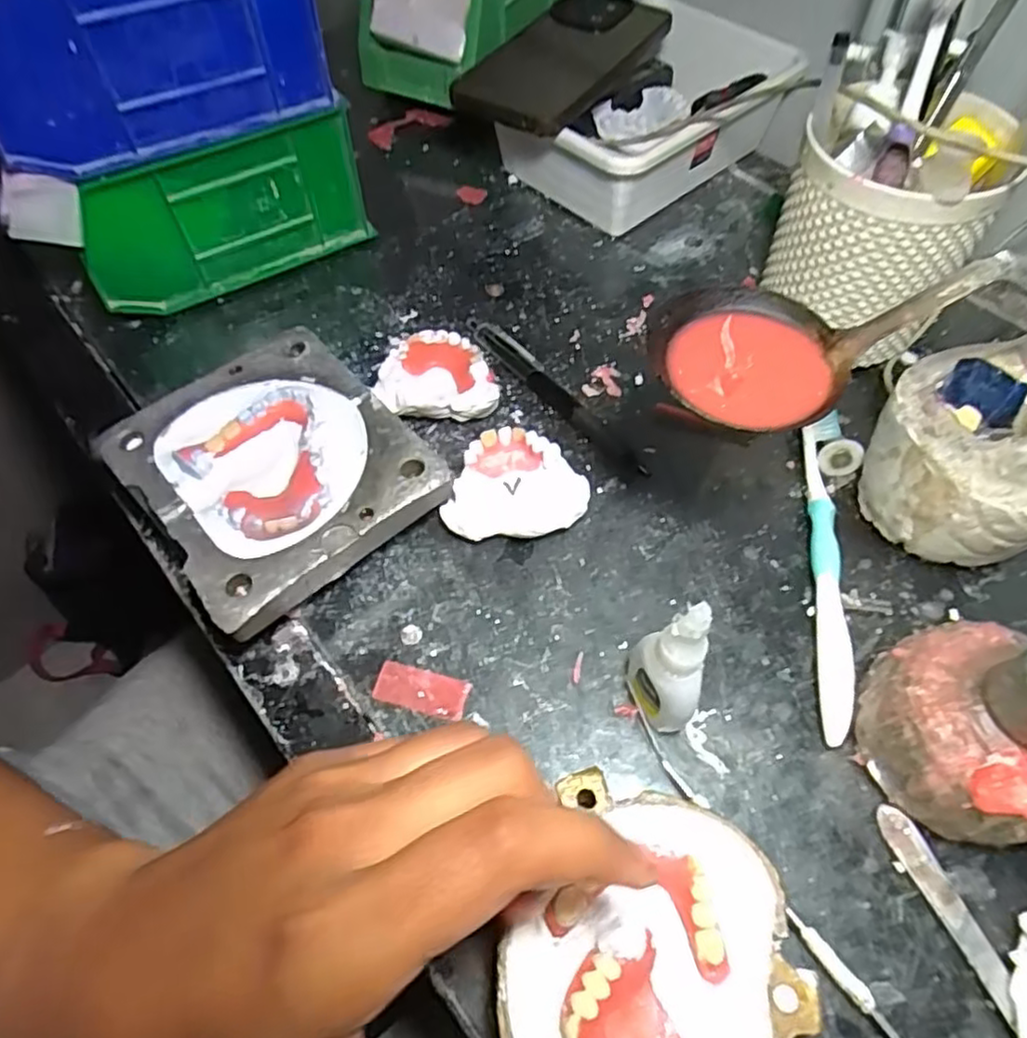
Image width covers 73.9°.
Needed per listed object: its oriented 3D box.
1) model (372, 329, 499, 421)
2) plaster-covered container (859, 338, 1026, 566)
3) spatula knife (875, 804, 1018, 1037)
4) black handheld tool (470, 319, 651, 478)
[{"bbox_3d":[-0.043,-0.076,0.367,0.059,0.027,0.057,-13,59,-5],"label":"model"},{"bbox_3d":[0.204,-0.031,0.293,0.079,0.098,0.079,-1,59,2],"label":"plaster-covered container"},{"bbox_3d":[0.168,0.165,0.228,0.013,0.009,0.138,-20,60,-9],"label":"spatula knife"},{"bbox_3d":[0.022,-0.070,0.373,0.016,0.012,0.138,-37,64,-18],"label":"black handheld tool"}]

